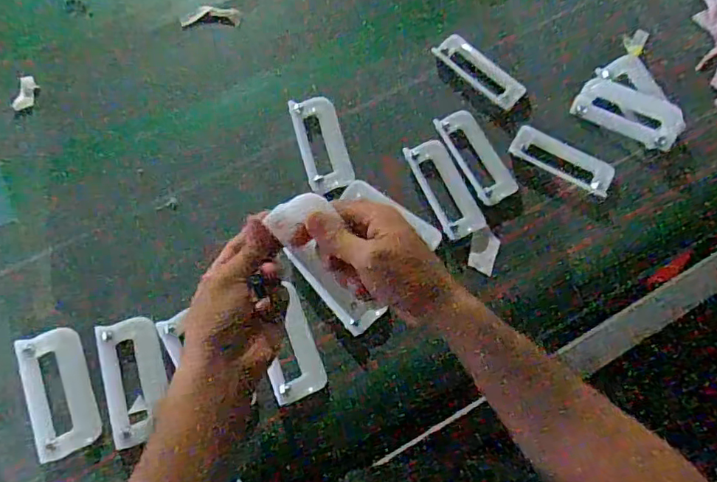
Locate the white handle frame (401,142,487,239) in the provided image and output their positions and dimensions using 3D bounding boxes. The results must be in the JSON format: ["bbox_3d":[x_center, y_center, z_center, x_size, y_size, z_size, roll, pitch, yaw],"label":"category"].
[{"bbox_3d":[0.100,-0.062,0.631,0.050,0.011,0.120,-23,71,-11],"label":"white handle frame"}]

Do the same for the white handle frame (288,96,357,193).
[{"bbox_3d":[-0.042,-0.115,0.647,0.054,0.024,0.121,-14,70,-8],"label":"white handle frame"}]

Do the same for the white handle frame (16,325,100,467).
[{"bbox_3d":[-0.299,0.149,0.546,0.057,0.010,0.124,-15,74,-24],"label":"white handle frame"}]

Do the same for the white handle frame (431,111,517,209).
[{"bbox_3d":[0.141,-0.101,0.645,0.052,0.012,0.119,-25,71,-12],"label":"white handle frame"}]

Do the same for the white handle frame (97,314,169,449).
[{"bbox_3d":[-0.226,0.141,0.553,0.058,0.020,0.122,-14,69,-8],"label":"white handle frame"}]

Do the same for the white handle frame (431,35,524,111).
[{"bbox_3d":[0.153,-0.215,0.687,0.123,0.014,0.046,43,74,12],"label":"white handle frame"}]

